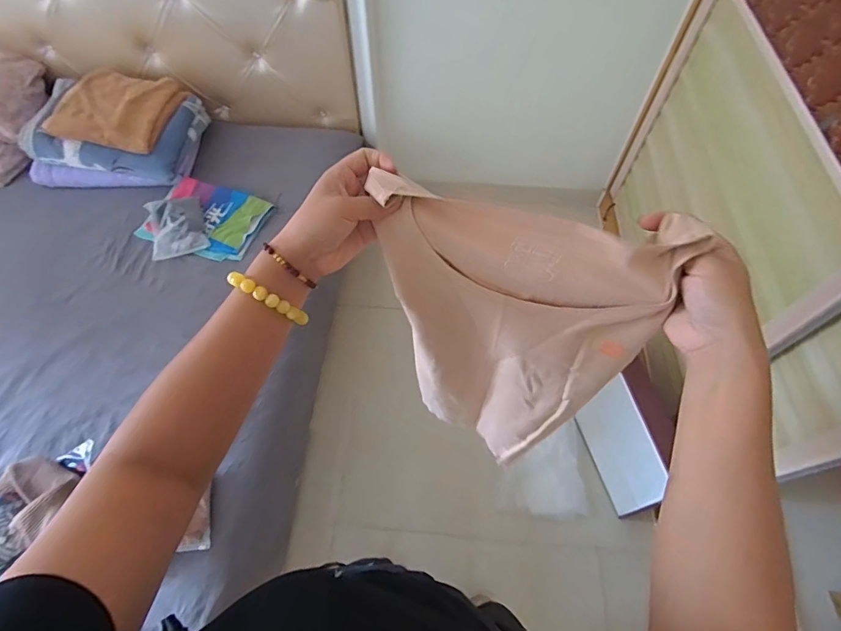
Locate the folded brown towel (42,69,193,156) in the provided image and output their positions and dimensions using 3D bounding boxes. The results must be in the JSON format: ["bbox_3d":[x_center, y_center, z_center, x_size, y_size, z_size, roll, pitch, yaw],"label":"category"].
[{"bbox_3d":[-1.028,-0.697,1.520,0.371,0.087,0.302,9,59,6],"label":"folded brown towel"}]

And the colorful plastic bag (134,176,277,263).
[{"bbox_3d":[-0.703,-0.322,1.484,0.371,0.050,0.273,16,60,10],"label":"colorful plastic bag"}]

